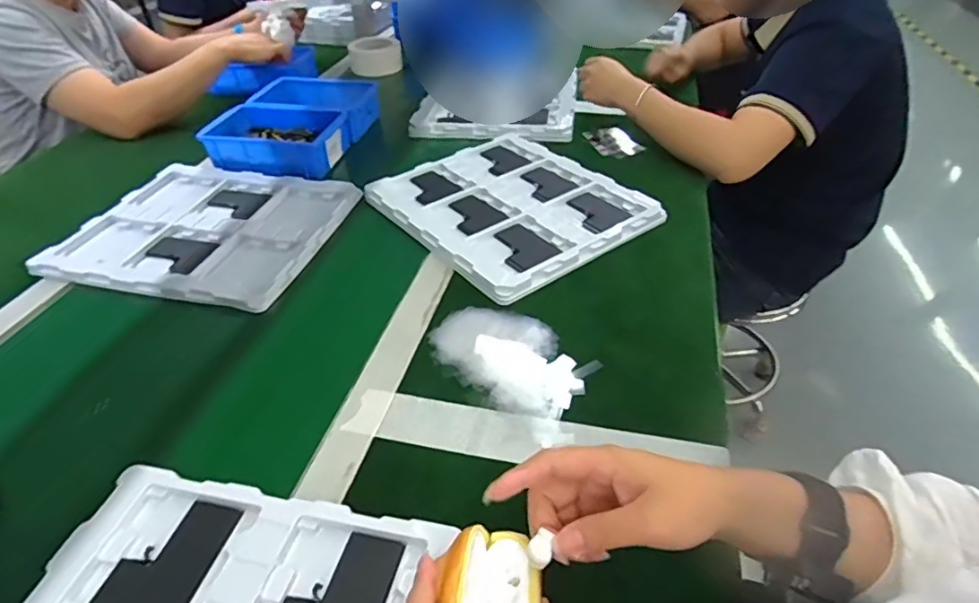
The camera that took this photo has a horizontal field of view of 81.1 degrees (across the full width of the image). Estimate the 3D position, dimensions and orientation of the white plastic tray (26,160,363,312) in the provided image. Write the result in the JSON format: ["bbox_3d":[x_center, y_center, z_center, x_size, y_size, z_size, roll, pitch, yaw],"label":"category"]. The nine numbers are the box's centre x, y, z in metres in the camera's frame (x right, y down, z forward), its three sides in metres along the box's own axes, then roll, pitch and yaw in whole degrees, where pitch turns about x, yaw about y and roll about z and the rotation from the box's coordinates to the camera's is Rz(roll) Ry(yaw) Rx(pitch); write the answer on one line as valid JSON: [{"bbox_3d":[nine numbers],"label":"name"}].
[{"bbox_3d":[-0.376,-0.105,0.770,0.327,0.016,0.284,9,41,13],"label":"white plastic tray"}]

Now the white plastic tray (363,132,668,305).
[{"bbox_3d":[0.025,-0.137,0.789,0.278,0.026,0.334,-28,46,-28],"label":"white plastic tray"}]

